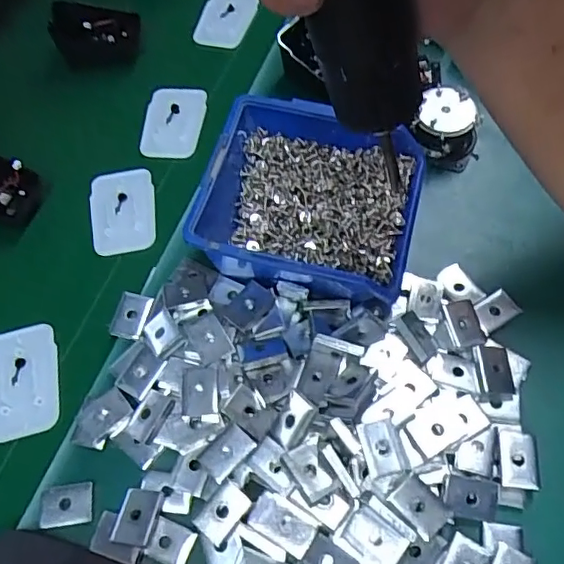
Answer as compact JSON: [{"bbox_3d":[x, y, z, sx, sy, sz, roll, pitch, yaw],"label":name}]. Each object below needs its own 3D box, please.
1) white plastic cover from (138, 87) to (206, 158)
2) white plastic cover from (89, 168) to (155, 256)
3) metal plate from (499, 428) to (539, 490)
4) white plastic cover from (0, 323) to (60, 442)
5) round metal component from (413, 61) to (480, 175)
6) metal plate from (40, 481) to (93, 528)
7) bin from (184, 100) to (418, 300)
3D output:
[{"bbox_3d":[-0.083,-0.124,0.431,0.045,0.005,0.065,3,62,5],"label":"white plastic cover"},{"bbox_3d":[-0.112,-0.050,0.396,0.045,0.010,0.065,-9,62,-1],"label":"white plastic cover"},{"bbox_3d":[0.123,0.092,0.294,0.016,0.005,0.031,4,63,6],"label":"metal plate"},{"bbox_3d":[-0.159,0.060,0.343,0.045,0.006,0.069,-14,62,-4],"label":"white plastic cover"},{"bbox_3d":[0.116,-0.109,0.391,0.045,0.046,0.046,-2,62,3],"label":"round metal component"},{"bbox_3d":[-0.115,0.117,0.296,0.028,0.004,0.021,-8,62,-1],"label":"metal plate"},{"bbox_3d":[0.016,-0.042,0.342,0.122,0.066,0.113,9,63,8],"label":"bin"}]

